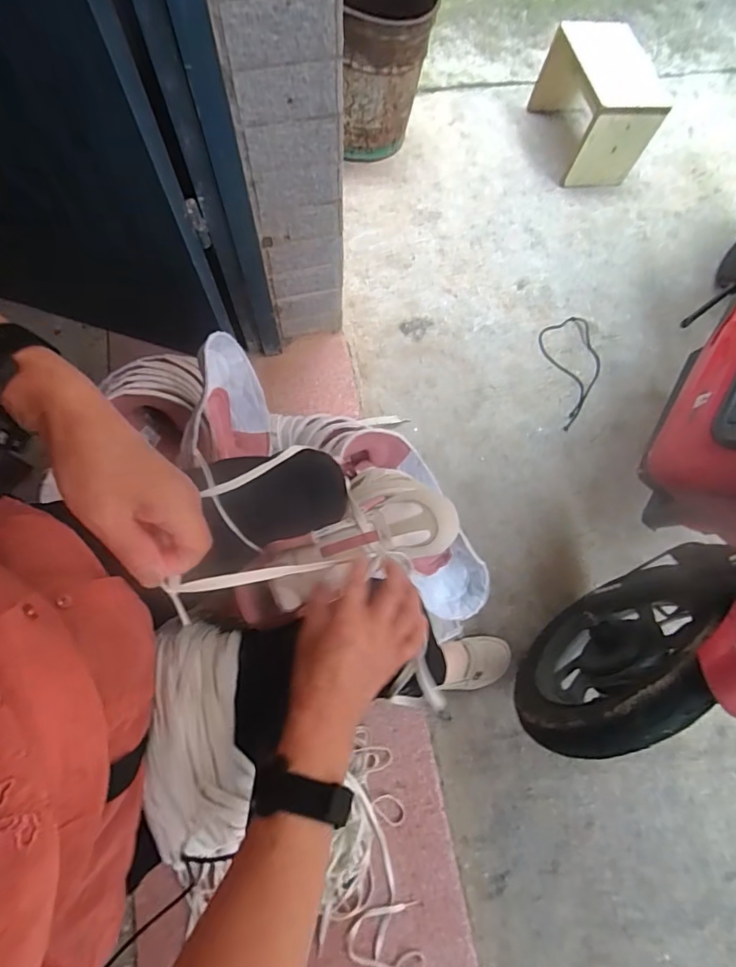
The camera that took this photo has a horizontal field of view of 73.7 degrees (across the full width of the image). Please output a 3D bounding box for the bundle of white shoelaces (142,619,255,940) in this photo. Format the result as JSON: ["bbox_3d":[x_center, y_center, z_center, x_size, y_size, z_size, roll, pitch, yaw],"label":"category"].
[{"bbox_3d":[-0.135,0.224,0.409,0.071,0.083,0.212,-8,74,-4],"label":"bundle of white shoelaces"}]

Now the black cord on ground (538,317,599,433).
[{"bbox_3d":[0.471,-0.254,1.113,0.144,0.008,0.281,-3,70,-14],"label":"black cord on ground"}]

